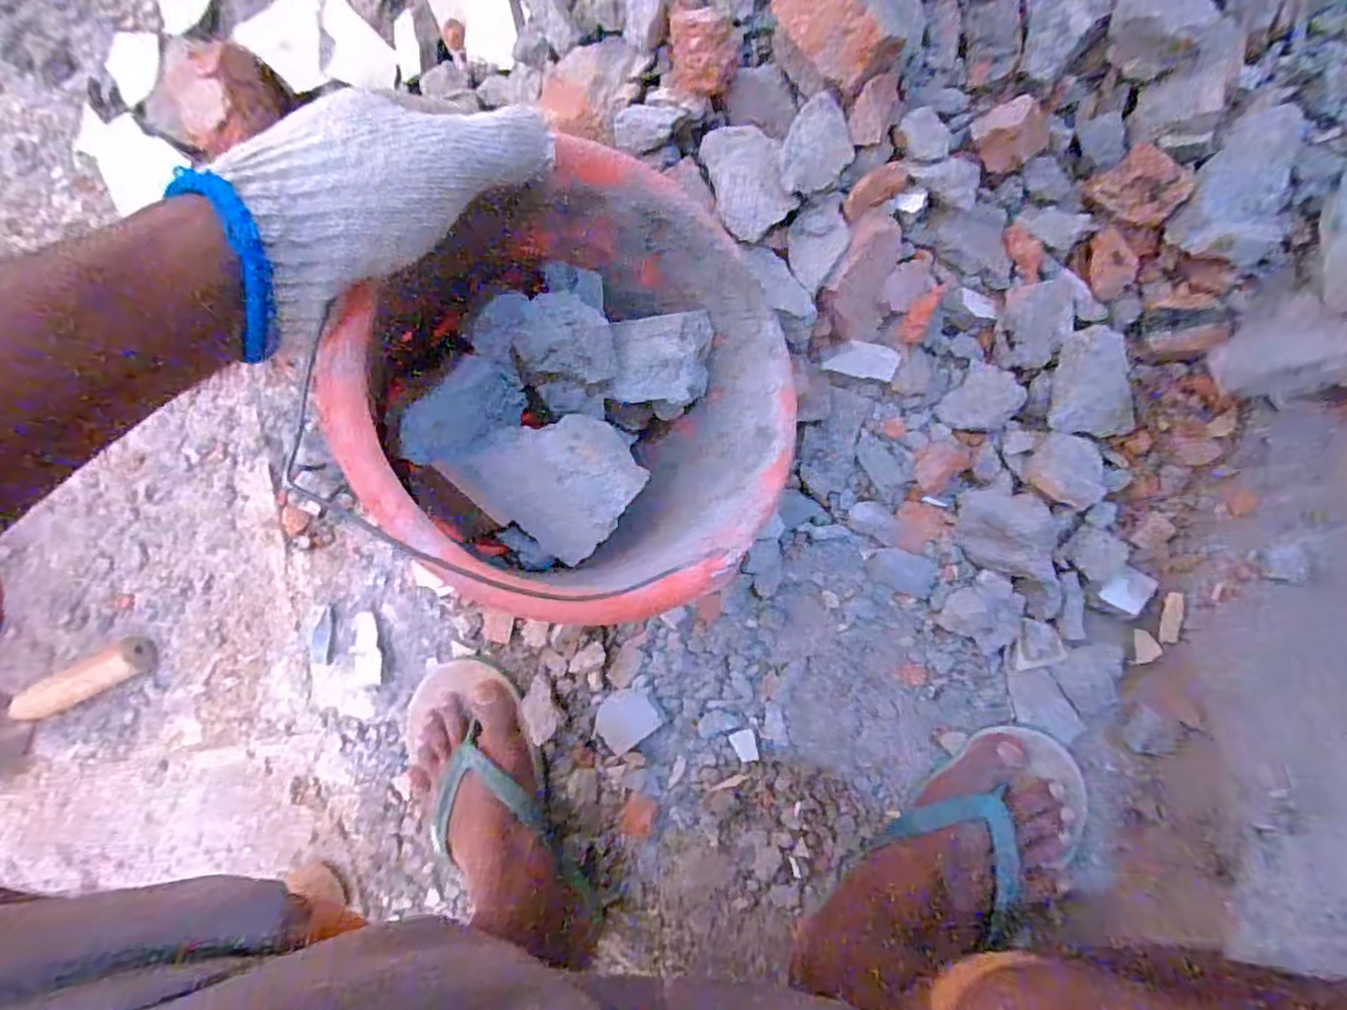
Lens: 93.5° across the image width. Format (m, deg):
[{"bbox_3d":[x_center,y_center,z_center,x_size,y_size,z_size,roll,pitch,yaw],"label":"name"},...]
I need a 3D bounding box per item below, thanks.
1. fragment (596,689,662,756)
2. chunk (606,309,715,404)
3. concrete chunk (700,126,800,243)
[{"bbox_3d":[-0.041,0.181,0.535,0.051,0.006,0.046,-39,87,9],"label":"fragment"},{"bbox_3d":[-0.005,-0.087,0.382,0.057,0.041,0.063,4,94,8],"label":"chunk"},{"bbox_3d":[0.048,-0.207,0.405,0.046,0.028,0.069,-18,91,9],"label":"concrete chunk"}]

